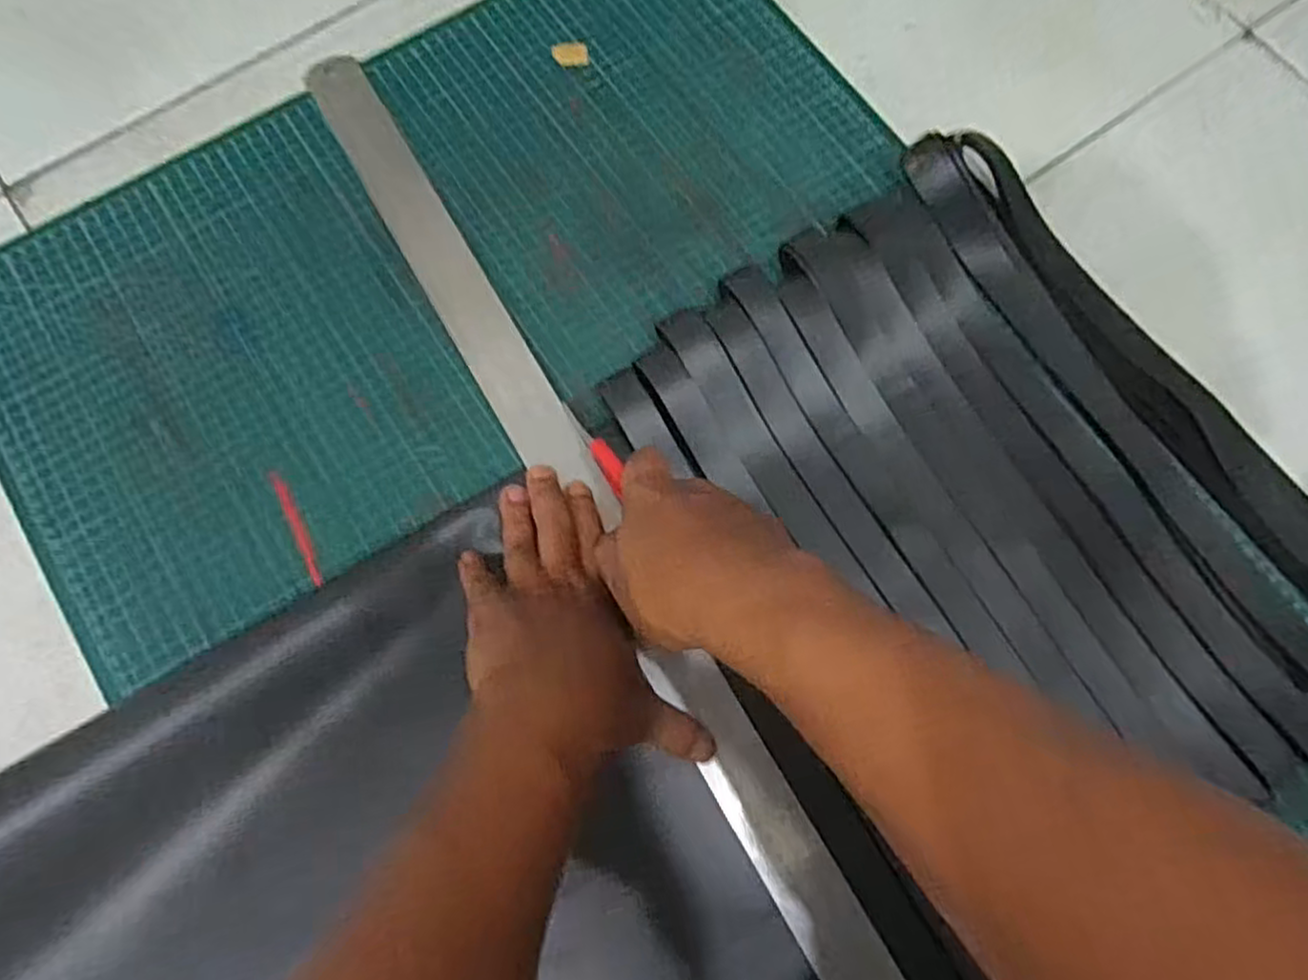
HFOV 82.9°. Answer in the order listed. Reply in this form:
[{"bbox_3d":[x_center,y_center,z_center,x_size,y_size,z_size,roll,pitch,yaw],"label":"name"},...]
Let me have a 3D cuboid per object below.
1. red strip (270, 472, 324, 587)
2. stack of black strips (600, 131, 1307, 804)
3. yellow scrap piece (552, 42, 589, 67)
[{"bbox_3d":[-0.214,0.022,0.444,0.008,0.004,0.078,-27,77,-7],"label":"red strip"},{"bbox_3d":[0.210,-0.002,0.437,0.292,0.029,0.394,-37,79,-9],"label":"stack of black strips"},{"bbox_3d":[-0.060,-0.310,0.525,0.026,0.004,0.020,-2,76,-1],"label":"yellow scrap piece"}]

